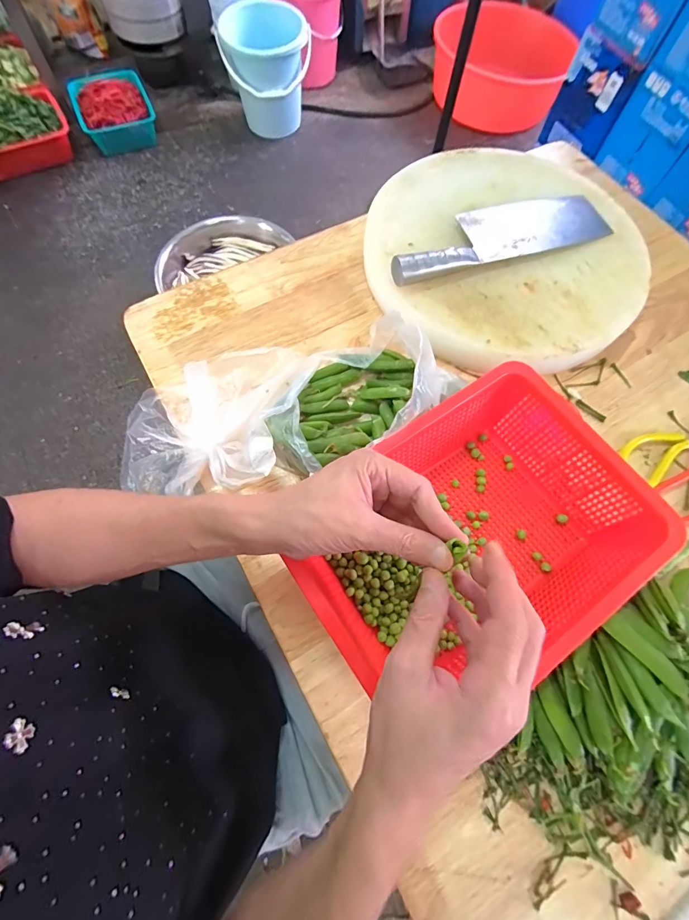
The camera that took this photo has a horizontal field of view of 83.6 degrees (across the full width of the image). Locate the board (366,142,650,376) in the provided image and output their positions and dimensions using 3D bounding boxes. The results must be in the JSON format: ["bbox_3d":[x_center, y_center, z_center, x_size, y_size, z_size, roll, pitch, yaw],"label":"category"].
[{"bbox_3d":[0.214,-0.286,0.510,0.344,0.047,0.377,1,69,-2],"label":"board"}]

